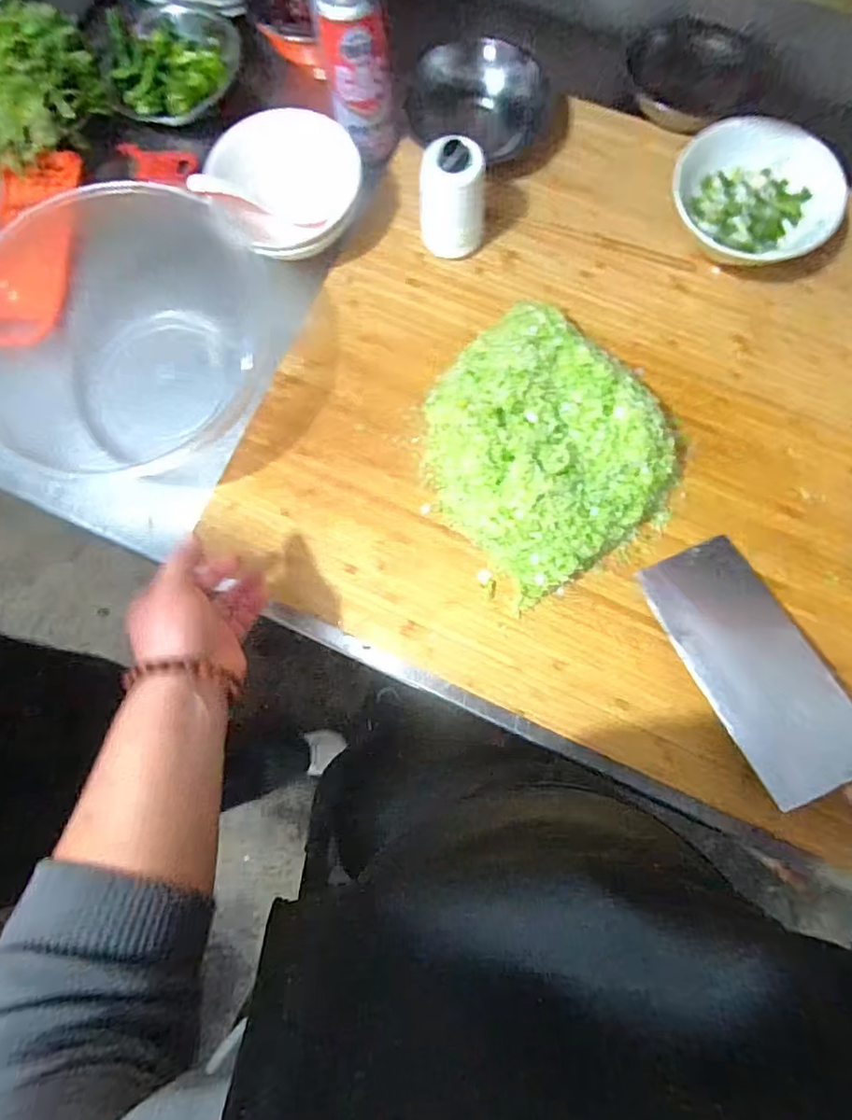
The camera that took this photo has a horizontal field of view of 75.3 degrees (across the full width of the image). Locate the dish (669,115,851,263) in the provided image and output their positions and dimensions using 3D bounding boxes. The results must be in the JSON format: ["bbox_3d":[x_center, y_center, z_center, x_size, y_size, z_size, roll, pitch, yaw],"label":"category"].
[{"bbox_3d":[0.322,-0.356,0.552,0.150,0.062,0.140,-1,81,4],"label":"dish"}]

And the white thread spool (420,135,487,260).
[{"bbox_3d":[0.026,-0.356,0.550,0.065,0.102,0.055,0,81,4],"label":"white thread spool"}]

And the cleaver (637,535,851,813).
[{"bbox_3d":[0.307,0.131,0.453,0.103,0.021,0.328,-29,66,-1],"label":"cleaver"}]

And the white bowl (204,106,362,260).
[{"bbox_3d":[-0.137,-0.380,0.573,0.141,0.076,0.141,-1,81,4],"label":"white bowl"}]

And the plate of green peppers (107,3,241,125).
[{"bbox_3d":[-0.302,-0.576,0.649,0.158,0.038,0.140,15,83,6],"label":"plate of green peppers"}]

